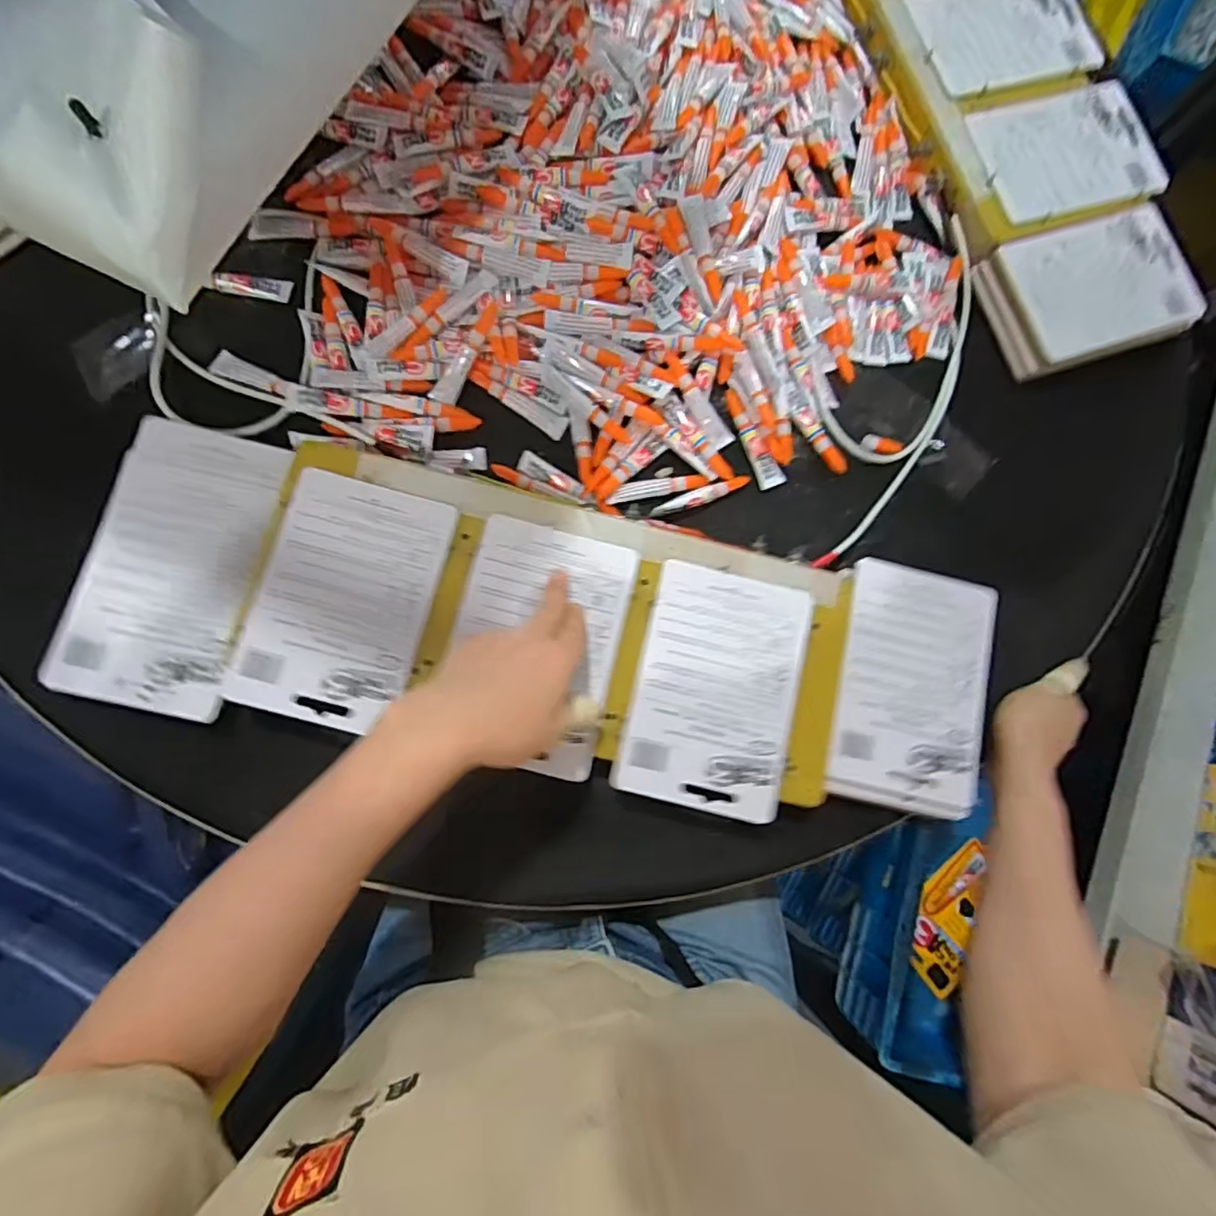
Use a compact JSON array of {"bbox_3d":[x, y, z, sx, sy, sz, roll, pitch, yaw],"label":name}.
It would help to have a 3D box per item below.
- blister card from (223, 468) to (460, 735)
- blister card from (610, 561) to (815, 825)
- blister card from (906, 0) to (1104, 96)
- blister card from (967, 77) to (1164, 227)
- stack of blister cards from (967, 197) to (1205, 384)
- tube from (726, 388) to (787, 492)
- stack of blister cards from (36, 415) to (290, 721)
[{"bbox_3d":[-0.177,-0.007,0.416,0.111,0.006,0.162,16,78,-2],"label":"blister card"},{"bbox_3d":[0.077,0.056,0.431,0.113,0.005,0.162,15,80,-2],"label":"blister card"},{"bbox_3d":[0.364,-0.533,0.561,0.171,0.009,0.126,-18,84,-7],"label":"blister card"},{"bbox_3d":[0.407,-0.407,0.544,0.169,0.013,0.122,-19,84,-7],"label":"blister card"},{"bbox_3d":[0.424,-0.280,0.542,0.176,0.028,0.118,-19,82,-8],"label":"stack of blister cards"},{"bbox_3d":[0.118,-0.139,0.503,0.022,0.008,0.087,-22,83,-8],"label":"tube"},{"bbox_3d":[-0.296,-0.030,0.429,0.111,0.025,0.194,11,80,-3],"label":"stack of blister cards"}]

